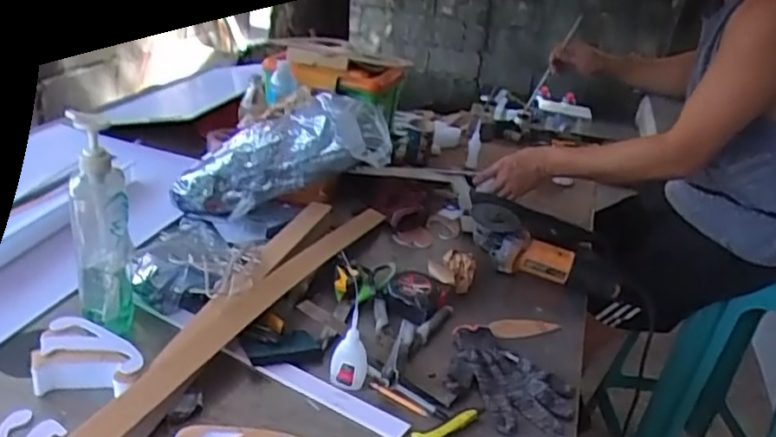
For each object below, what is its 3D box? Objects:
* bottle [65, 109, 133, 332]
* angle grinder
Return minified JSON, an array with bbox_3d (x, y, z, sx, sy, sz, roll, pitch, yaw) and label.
[{"bbox_3d":[-0.352,0.026,0.781,0.065,0.263,0.083,-4,30,-24],"label":"bottle"},{"bbox_3d":[0.268,0.063,1.112,0.274,0.084,0.093,24,27,-2],"label":"angle grinder"}]

